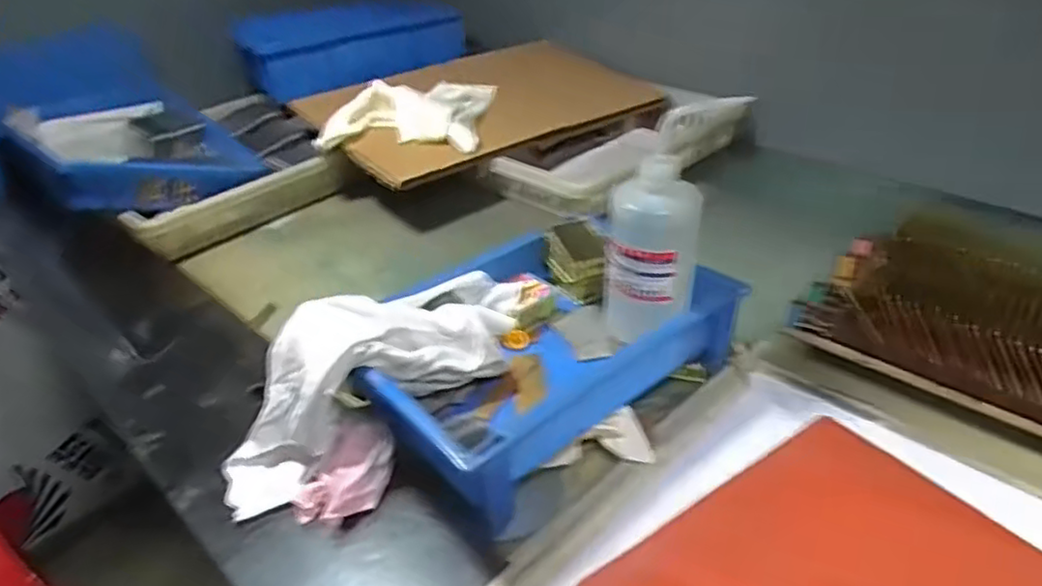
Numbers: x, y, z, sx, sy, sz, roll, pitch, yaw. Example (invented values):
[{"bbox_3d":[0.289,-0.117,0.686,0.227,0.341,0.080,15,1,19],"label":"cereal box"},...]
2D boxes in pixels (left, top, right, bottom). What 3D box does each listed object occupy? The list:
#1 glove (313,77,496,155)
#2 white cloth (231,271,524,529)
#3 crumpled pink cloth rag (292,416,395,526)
[{"bbox_3d":[-0.157,-0.259,0.963,0.213,0.064,0.209,0,34,5],"label":"glove"},{"bbox_3d":[-0.118,0.056,0.553,0.288,0.104,0.101,-32,41,-15],"label":"white cloth"},{"bbox_3d":[-0.134,0.133,0.529,0.064,0.043,0.093,11,37,21],"label":"crumpled pink cloth rag"}]

